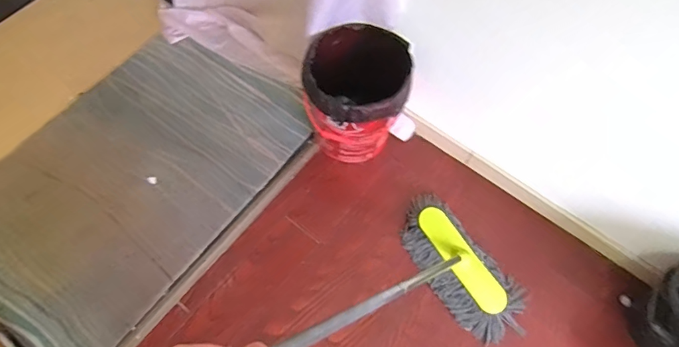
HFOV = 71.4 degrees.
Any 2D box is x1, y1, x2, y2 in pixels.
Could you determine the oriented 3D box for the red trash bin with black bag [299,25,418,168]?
[{"bbox_3d":[0.052,-0.240,1.570,0.313,0.402,0.326,1,63,-1],"label":"red trash bin with black bag"}]

